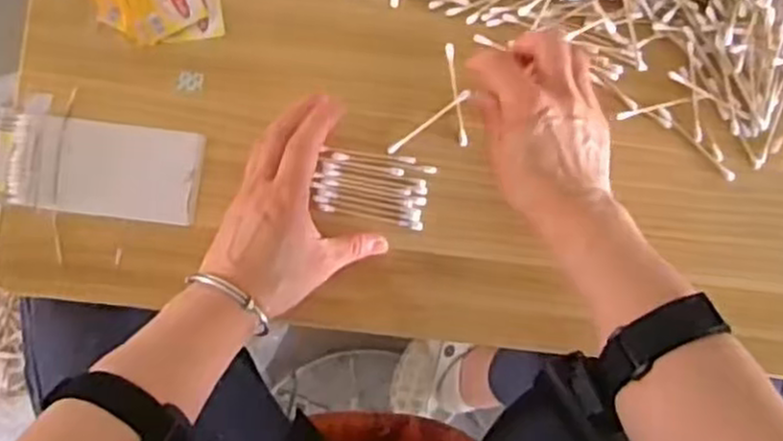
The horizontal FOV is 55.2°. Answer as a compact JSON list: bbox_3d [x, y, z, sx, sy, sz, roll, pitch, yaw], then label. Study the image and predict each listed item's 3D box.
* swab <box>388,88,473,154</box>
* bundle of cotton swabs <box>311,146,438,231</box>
[{"bbox_3d":[0.026,-0.071,0.542,0.070,0.004,0.007,-37,88,-3],"label":"swab"},{"bbox_3d":[-0.012,-0.024,0.535,0.077,0.004,0.048,12,84,-3],"label":"bundle of cotton swabs"}]

